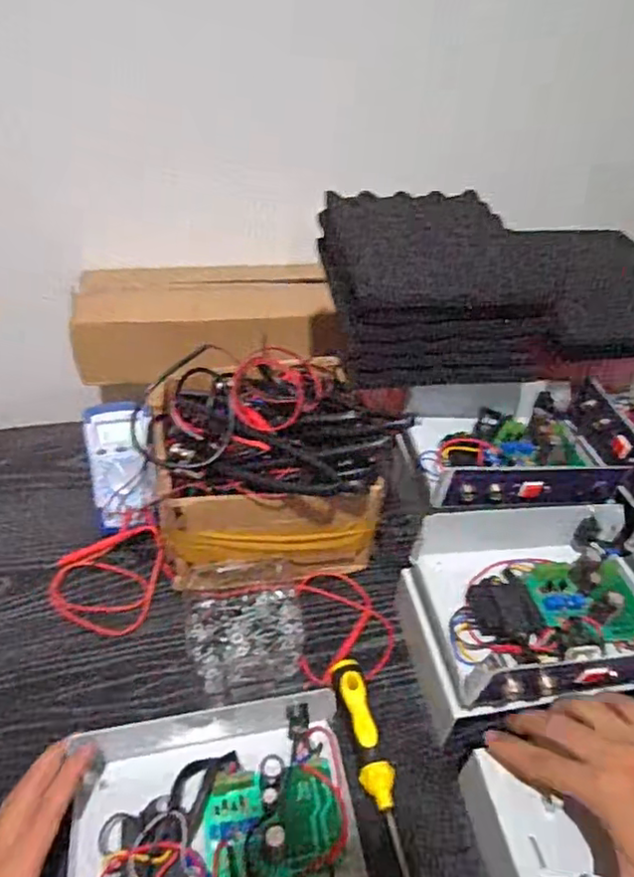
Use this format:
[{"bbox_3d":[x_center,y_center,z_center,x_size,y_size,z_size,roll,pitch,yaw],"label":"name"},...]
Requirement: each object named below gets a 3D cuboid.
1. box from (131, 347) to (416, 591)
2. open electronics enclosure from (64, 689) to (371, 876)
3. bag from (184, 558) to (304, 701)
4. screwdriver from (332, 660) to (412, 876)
[{"bbox_3d":[-0.047,0.029,0.605,0.228,0.170,0.147,-3,42,-9],"label":"box"},{"bbox_3d":[-0.078,0.277,0.452,0.213,0.053,0.163,-6,43,-12],"label":"open electronics enclosure"},{"bbox_3d":[-0.067,0.170,0.568,0.110,0.042,0.119,-1,42,-7],"label":"bag"},{"bbox_3d":[0.051,0.271,0.476,0.025,0.027,0.212,-9,44,-15],"label":"screwdriver"}]

